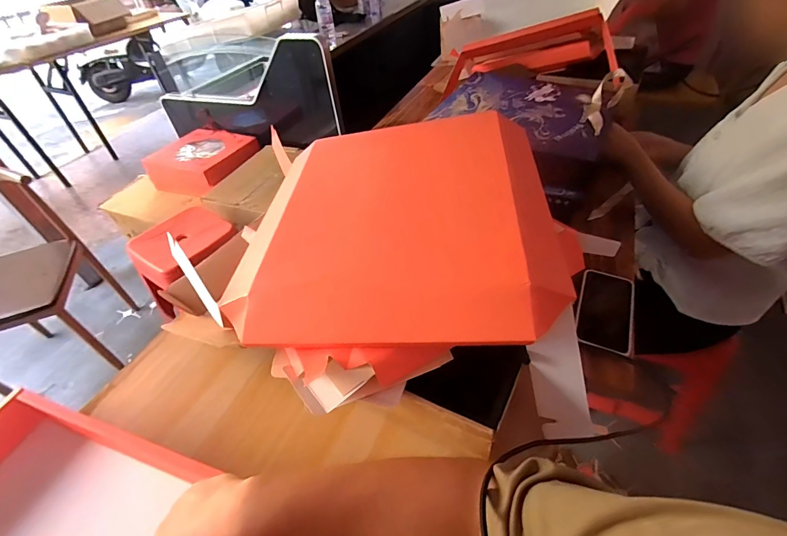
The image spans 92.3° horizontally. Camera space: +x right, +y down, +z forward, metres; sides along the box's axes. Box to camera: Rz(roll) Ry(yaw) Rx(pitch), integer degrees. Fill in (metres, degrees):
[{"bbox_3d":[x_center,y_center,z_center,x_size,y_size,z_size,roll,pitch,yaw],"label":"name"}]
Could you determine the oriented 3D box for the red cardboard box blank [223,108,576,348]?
[{"bbox_3d":[0.010,-0.081,0.527,0.422,0.084,0.403,1,44,8],"label":"red cardboard box blank"}]

